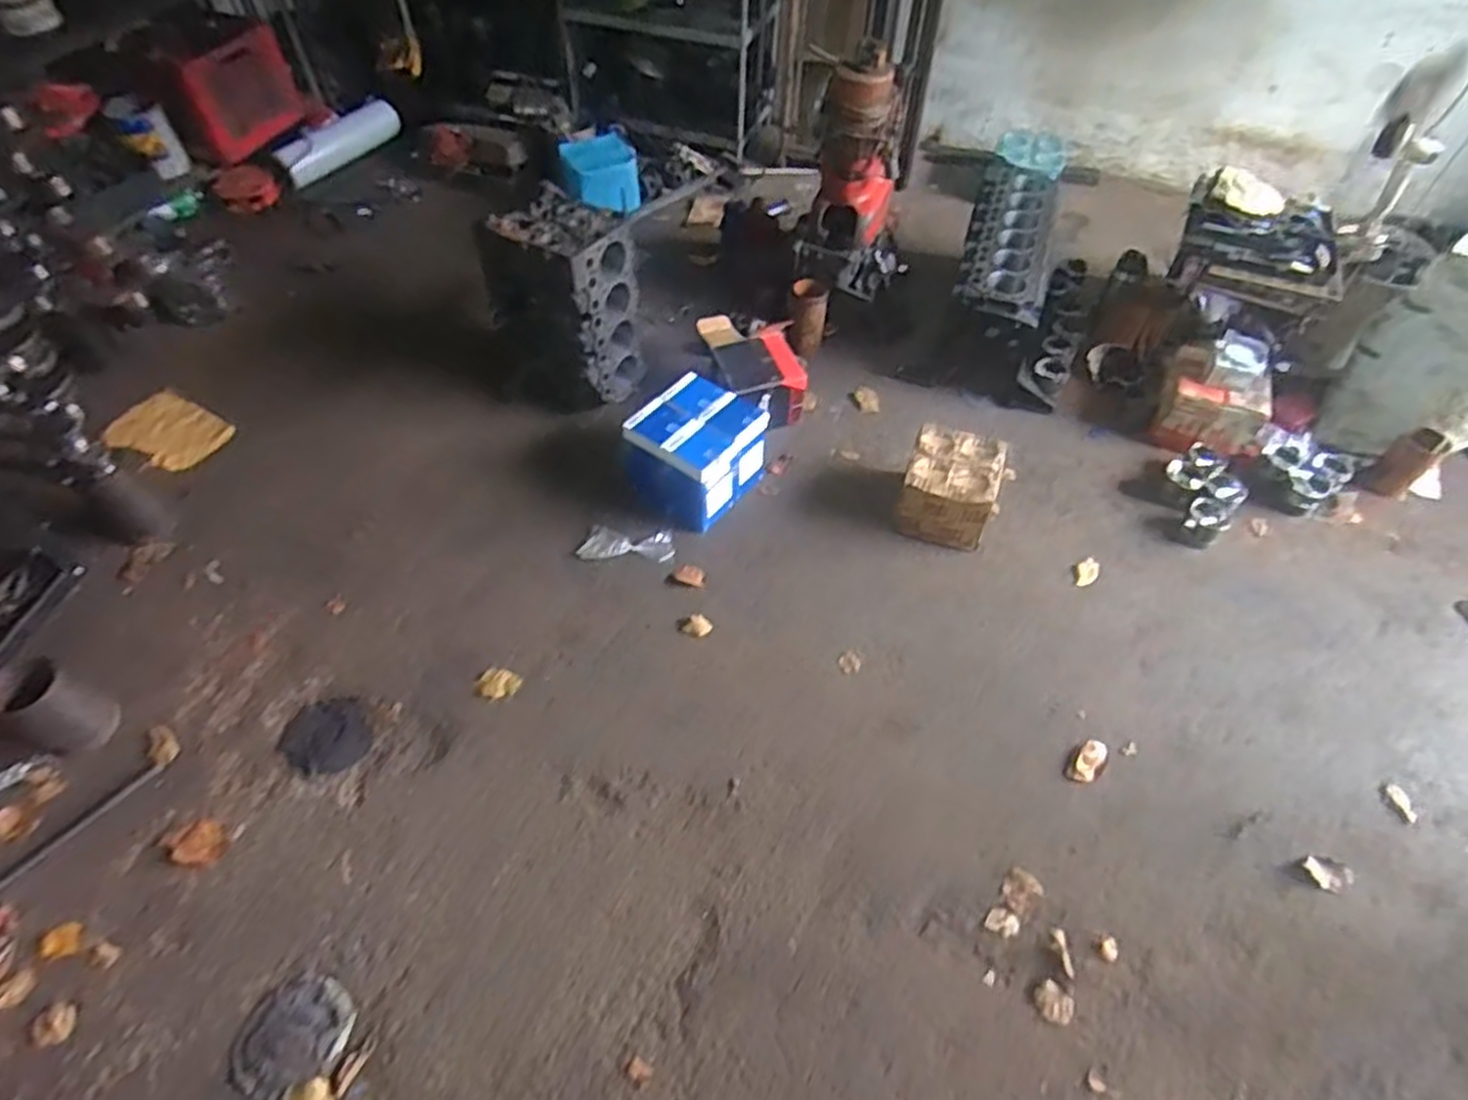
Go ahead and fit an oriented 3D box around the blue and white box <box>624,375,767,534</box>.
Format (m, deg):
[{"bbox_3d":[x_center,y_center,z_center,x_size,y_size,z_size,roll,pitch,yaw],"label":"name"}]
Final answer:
[{"bbox_3d":[-0.099,-0.239,1.817,0.269,0.233,0.268,34,60,22],"label":"blue and white box"}]

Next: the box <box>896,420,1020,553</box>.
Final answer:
[{"bbox_3d":[0.524,-0.147,1.792,0.228,0.191,0.237,17,54,11],"label":"box"}]

